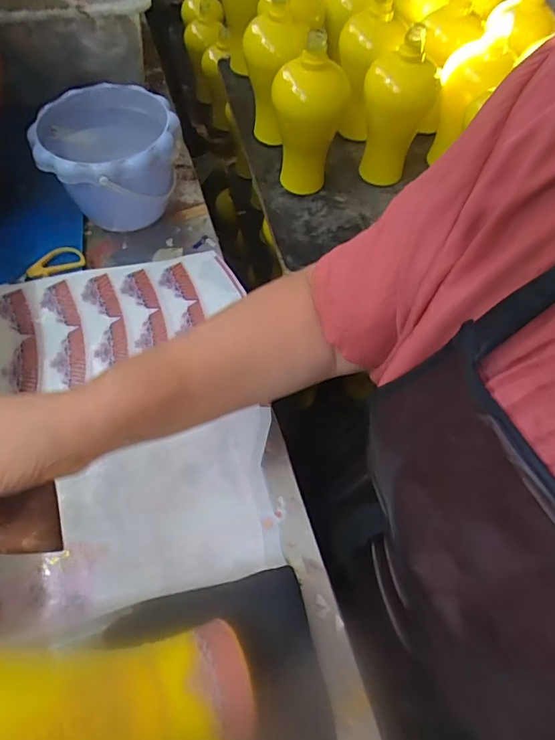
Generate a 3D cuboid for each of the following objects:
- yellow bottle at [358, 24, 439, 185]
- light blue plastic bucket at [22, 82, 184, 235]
[{"bbox_3d":[0.167,-0.364,0.693,0.091,0.199,0.102,17,58,7],"label":"yellow bottle"},{"bbox_3d":[-0.195,-0.241,0.581,0.152,0.115,0.152,2,57,-3],"label":"light blue plastic bucket"}]

